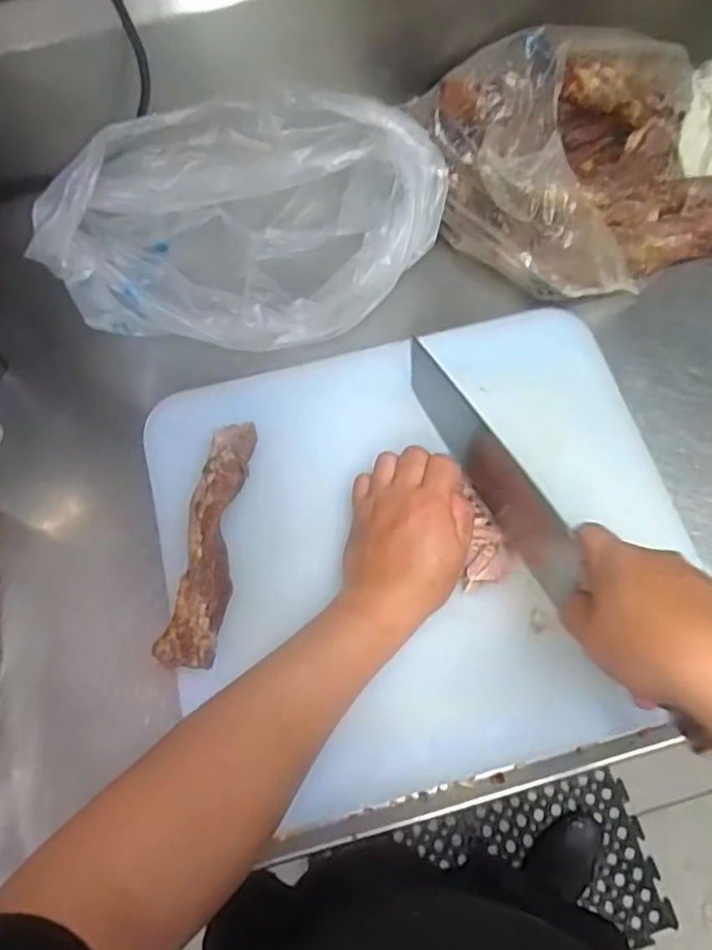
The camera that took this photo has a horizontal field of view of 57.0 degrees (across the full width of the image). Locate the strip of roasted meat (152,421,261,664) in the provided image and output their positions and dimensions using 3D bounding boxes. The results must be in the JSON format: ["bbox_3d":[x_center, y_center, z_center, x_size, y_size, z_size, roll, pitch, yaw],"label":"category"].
[{"bbox_3d":[-0.104,0.045,0.480,0.040,0.027,0.185,6,68,4],"label":"strip of roasted meat"}]

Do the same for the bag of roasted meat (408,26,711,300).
[{"bbox_3d":[0.226,-0.285,0.591,0.278,0.129,0.190,-19,68,-6],"label":"bag of roasted meat"}]

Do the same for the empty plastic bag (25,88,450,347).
[{"bbox_3d":[-0.088,-0.226,0.581,0.326,0.140,0.184,-9,68,-2],"label":"empty plastic bag"}]

